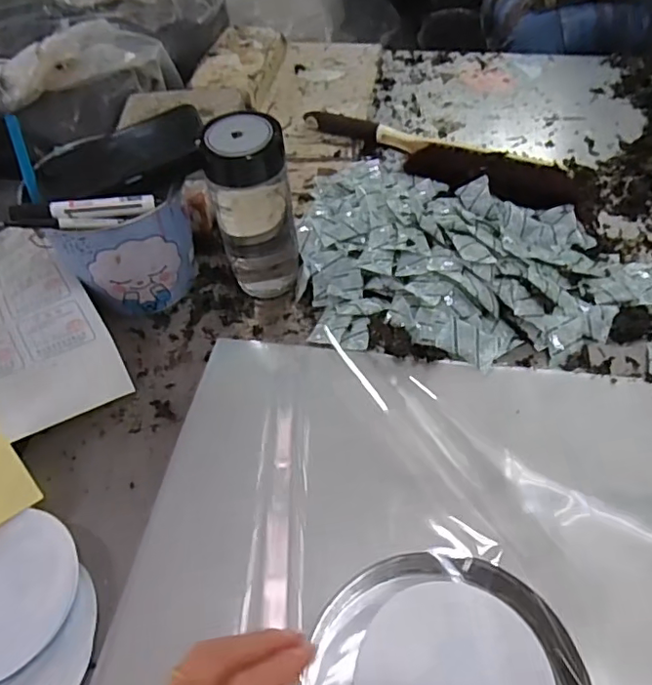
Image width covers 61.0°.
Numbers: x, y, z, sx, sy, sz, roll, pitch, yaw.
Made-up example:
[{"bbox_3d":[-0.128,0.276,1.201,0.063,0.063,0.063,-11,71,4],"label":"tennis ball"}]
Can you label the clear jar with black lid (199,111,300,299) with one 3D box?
[{"bbox_3d":[-0.067,-0.117,0.540,0.073,0.184,0.068,-9,54,-4],"label":"clear jar with black lid"}]

